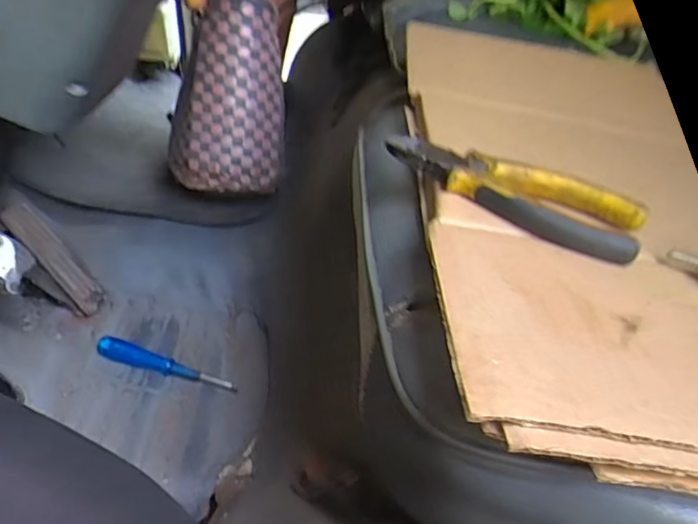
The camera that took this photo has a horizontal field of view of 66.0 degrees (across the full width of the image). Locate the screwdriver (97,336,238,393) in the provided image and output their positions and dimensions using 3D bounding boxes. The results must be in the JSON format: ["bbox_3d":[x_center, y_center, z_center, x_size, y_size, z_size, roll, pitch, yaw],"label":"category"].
[{"bbox_3d":[-0.238,0.134,0.701,0.190,0.023,0.022,13,37,7],"label":"screwdriver"}]

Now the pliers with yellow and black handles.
[{"bbox_3d":[0.095,-0.043,0.322,0.150,0.025,0.054,22,39,18],"label":"pliers with yellow and black handles"}]

